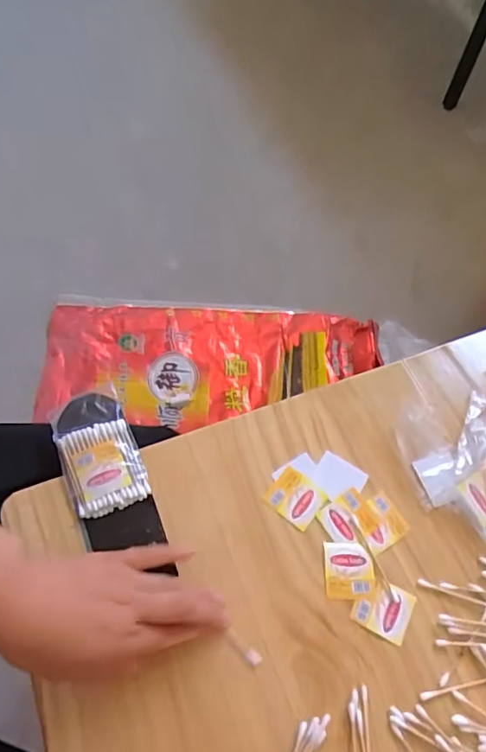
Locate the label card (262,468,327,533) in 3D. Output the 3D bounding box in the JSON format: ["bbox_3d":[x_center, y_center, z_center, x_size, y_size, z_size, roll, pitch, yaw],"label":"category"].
[{"bbox_3d":[0.044,0.103,0.444,0.043,0.004,0.038,37,65,12],"label":"label card"}]

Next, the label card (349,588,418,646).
[{"bbox_3d":[0.108,0.180,0.405,0.042,0.004,0.037,25,64,13],"label":"label card"}]

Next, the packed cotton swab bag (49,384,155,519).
[{"bbox_3d":[-0.124,0.062,0.446,0.061,0.014,0.107,-22,63,-12],"label":"packed cotton swab bag"}]

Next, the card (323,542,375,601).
[{"bbox_3d":[0.085,0.155,0.418,0.039,0.004,0.042,2,61,1],"label":"card"}]

